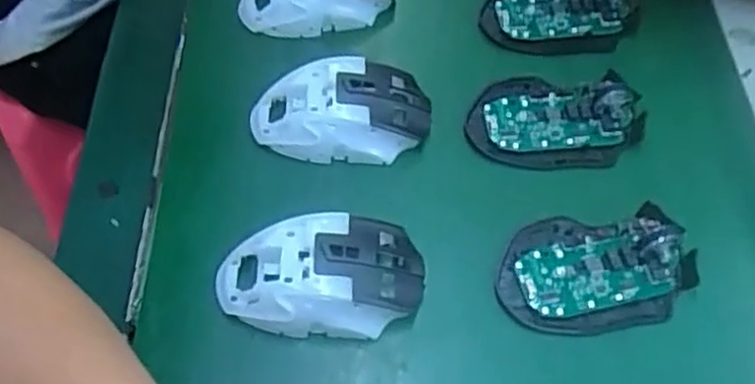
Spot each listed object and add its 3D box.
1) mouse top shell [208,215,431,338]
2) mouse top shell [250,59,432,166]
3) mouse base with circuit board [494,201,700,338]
[{"bbox_3d":[-0.033,0.049,0.416,0.117,0.036,0.063,-5,57,-3],"label":"mouse top shell"},{"bbox_3d":[-0.025,-0.054,0.481,0.116,0.036,0.063,-1,57,0],"label":"mouse top shell"},{"bbox_3d":[0.131,0.044,0.429,0.115,0.018,0.072,-5,57,-3],"label":"mouse base with circuit board"}]

